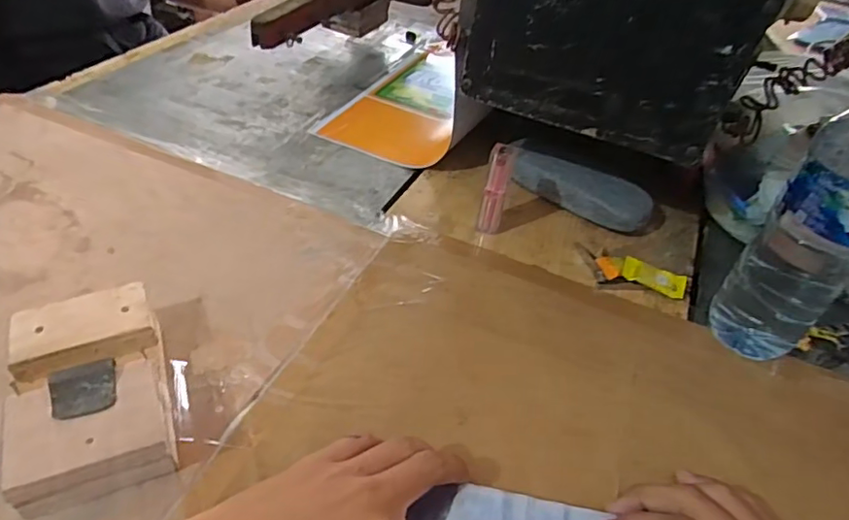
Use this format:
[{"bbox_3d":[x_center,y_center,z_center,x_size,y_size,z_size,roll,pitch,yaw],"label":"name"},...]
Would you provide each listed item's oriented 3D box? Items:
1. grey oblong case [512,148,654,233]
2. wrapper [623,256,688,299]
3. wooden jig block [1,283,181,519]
[{"bbox_3d":[0.153,-0.068,0.557,0.135,0.033,0.057,31,48,24],"label":"grey oblong case"},{"bbox_3d":[0.196,0.016,0.483,0.052,0.004,0.026,17,57,8],"label":"wrapper"},{"bbox_3d":[-0.196,0.078,0.336,0.077,0.038,0.132,-14,46,-20],"label":"wooden jig block"}]

